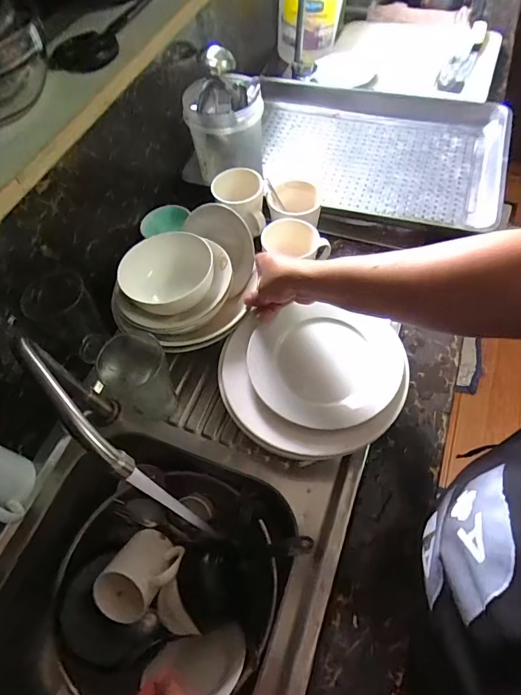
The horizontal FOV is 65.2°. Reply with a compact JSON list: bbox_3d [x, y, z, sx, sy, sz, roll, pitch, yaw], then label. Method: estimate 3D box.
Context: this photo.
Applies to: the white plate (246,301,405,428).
[{"bbox_3d":[0.080,0.022,0.547,0.193,0.029,0.178,-2,59,4],"label":"white plate"}]

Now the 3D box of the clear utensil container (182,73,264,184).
[{"bbox_3d":[-0.061,-0.387,0.734,0.127,0.147,0.105,-11,59,-2],"label":"clear utensil container"}]

